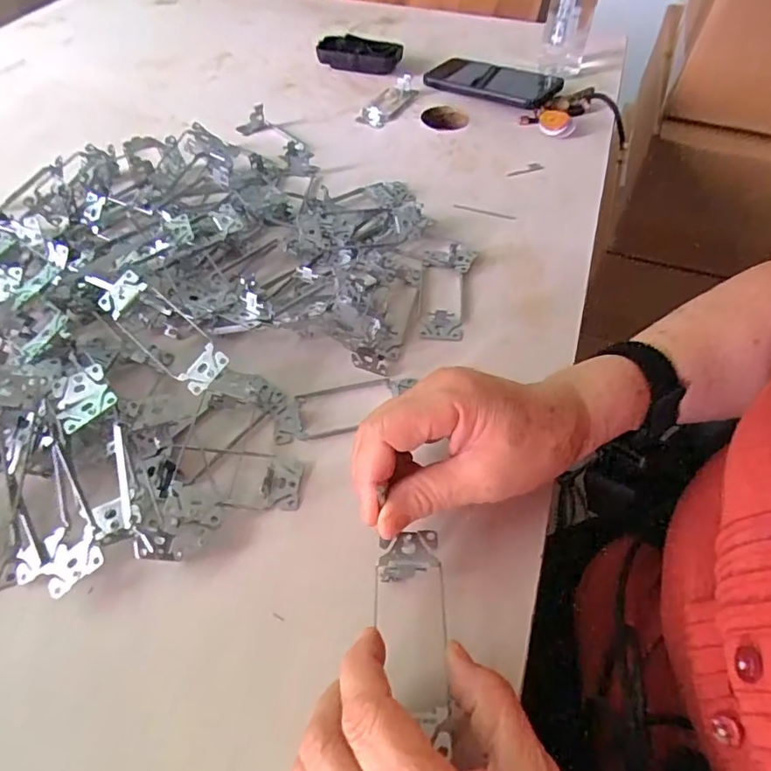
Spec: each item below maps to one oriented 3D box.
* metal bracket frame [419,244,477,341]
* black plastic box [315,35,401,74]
[{"bbox_3d":[0.049,-0.086,0.434,0.044,0.018,0.105,10,53,7],"label":"metal bracket frame"},{"bbox_3d":[-0.037,-0.440,0.687,0.117,0.030,0.034,17,54,12],"label":"black plastic box"}]

